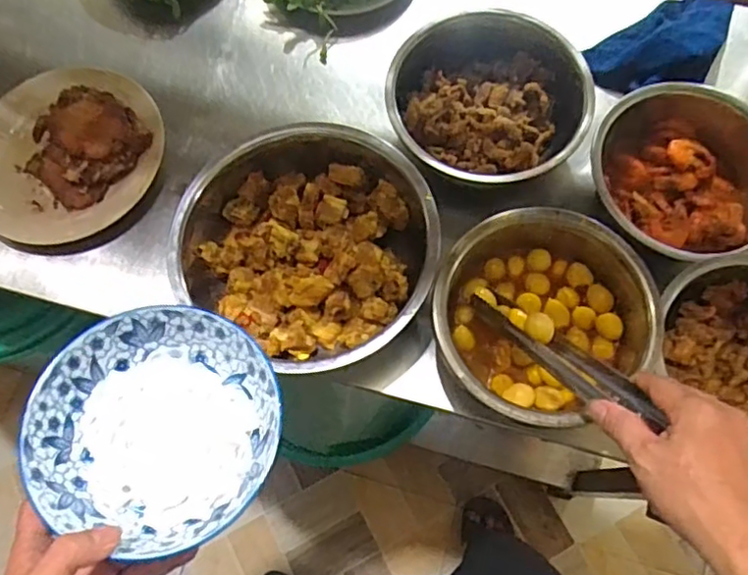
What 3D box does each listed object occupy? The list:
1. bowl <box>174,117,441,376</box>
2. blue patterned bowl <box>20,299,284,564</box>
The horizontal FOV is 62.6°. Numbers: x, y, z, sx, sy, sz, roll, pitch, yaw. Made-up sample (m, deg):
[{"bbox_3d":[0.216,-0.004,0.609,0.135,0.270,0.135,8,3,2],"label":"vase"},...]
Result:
[{"bbox_3d":[-0.054,-0.040,0.589,0.233,0.079,0.219,0,73,1],"label":"bowl"},{"bbox_3d":[-0.149,0.096,0.440,0.163,0.061,0.158,0,73,1],"label":"blue patterned bowl"}]

